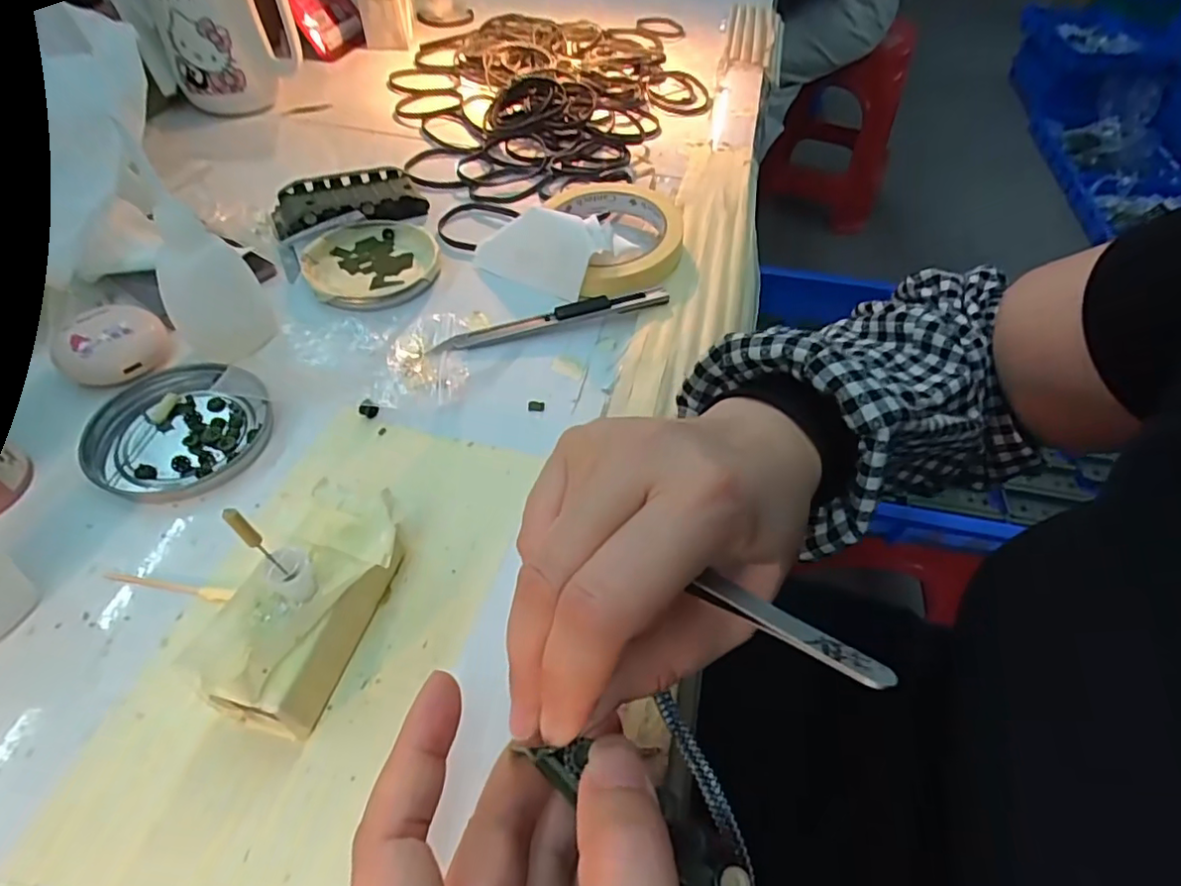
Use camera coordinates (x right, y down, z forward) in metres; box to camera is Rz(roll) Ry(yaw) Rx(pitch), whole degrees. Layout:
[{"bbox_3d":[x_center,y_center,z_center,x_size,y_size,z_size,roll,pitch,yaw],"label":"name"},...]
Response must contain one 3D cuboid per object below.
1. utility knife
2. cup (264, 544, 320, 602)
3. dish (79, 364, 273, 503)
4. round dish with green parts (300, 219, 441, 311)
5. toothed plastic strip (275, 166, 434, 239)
[{"bbox_3d":[-0.022,-0.072,0.344,0.137,0.014,0.012,-12,53,-13],"label":"utility knife"},{"bbox_3d":[-0.101,0.045,0.204,0.013,0.017,0.013,2,51,-2],"label":"cup"},{"bbox_3d":[-0.198,-0.008,0.287,0.080,0.010,0.075,2,51,-2],"label":"dish"},{"bbox_3d":[-0.136,-0.114,0.373,0.079,0.010,0.080,2,51,-2],"label":"round dish with green parts"},{"bbox_3d":[-0.166,-0.163,0.408,0.095,0.015,0.055,-20,55,-19],"label":"toothed plastic strip"}]

